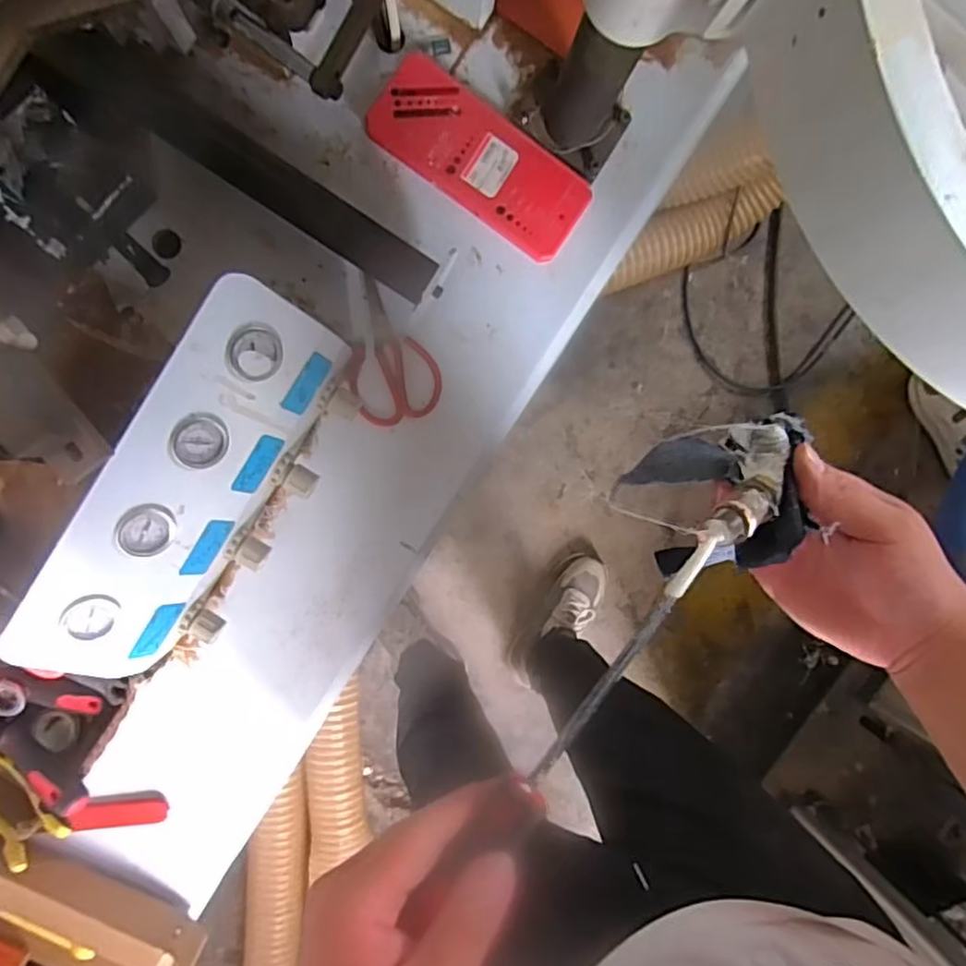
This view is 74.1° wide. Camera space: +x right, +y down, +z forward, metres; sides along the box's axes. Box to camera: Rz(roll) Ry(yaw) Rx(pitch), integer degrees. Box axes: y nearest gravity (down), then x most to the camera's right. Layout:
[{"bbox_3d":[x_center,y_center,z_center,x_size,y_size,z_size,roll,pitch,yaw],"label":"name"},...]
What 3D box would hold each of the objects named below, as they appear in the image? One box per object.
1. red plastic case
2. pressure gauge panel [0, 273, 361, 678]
[{"bbox_3d":[-0.002,-0.337,0.670,0.232,0.020,0.099,35,91,-6],"label":"red plastic case"},{"bbox_3d":[-0.258,0.006,0.596,0.061,0.194,0.365,33,91,36],"label":"pressure gauge panel"}]

